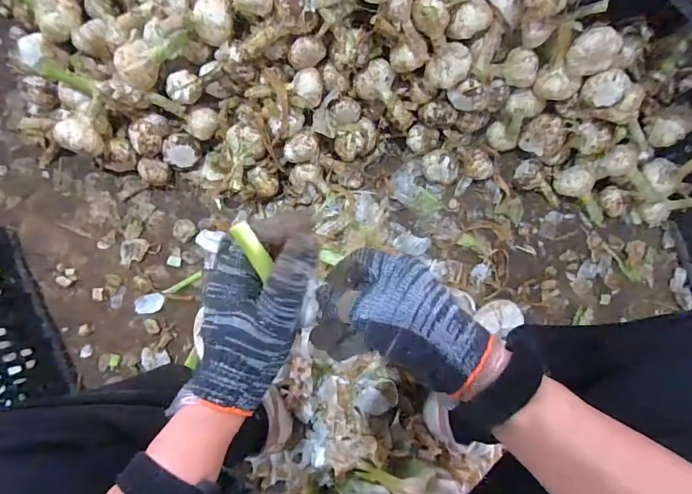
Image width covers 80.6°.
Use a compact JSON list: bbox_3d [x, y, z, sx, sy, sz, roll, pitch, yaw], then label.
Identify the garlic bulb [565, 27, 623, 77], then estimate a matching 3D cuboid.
[{"bbox_3d":[0.317,-0.249,0.518,0.044,0.058,0.052,-39,88,-5],"label":"garlic bulb"}]

